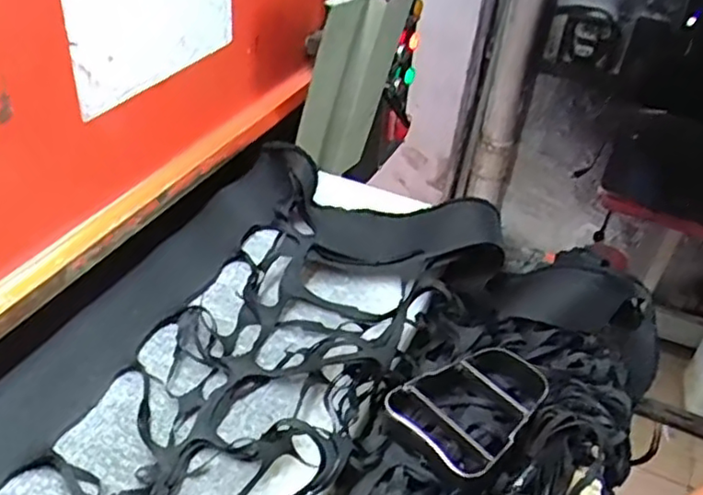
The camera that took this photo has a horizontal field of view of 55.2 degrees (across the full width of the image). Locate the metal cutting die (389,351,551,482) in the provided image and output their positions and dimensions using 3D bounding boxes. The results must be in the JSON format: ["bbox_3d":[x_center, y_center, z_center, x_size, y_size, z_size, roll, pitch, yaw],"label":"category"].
[{"bbox_3d":[0.110,0.129,0.575,0.141,0.029,0.105,-25,45,-34],"label":"metal cutting die"}]

